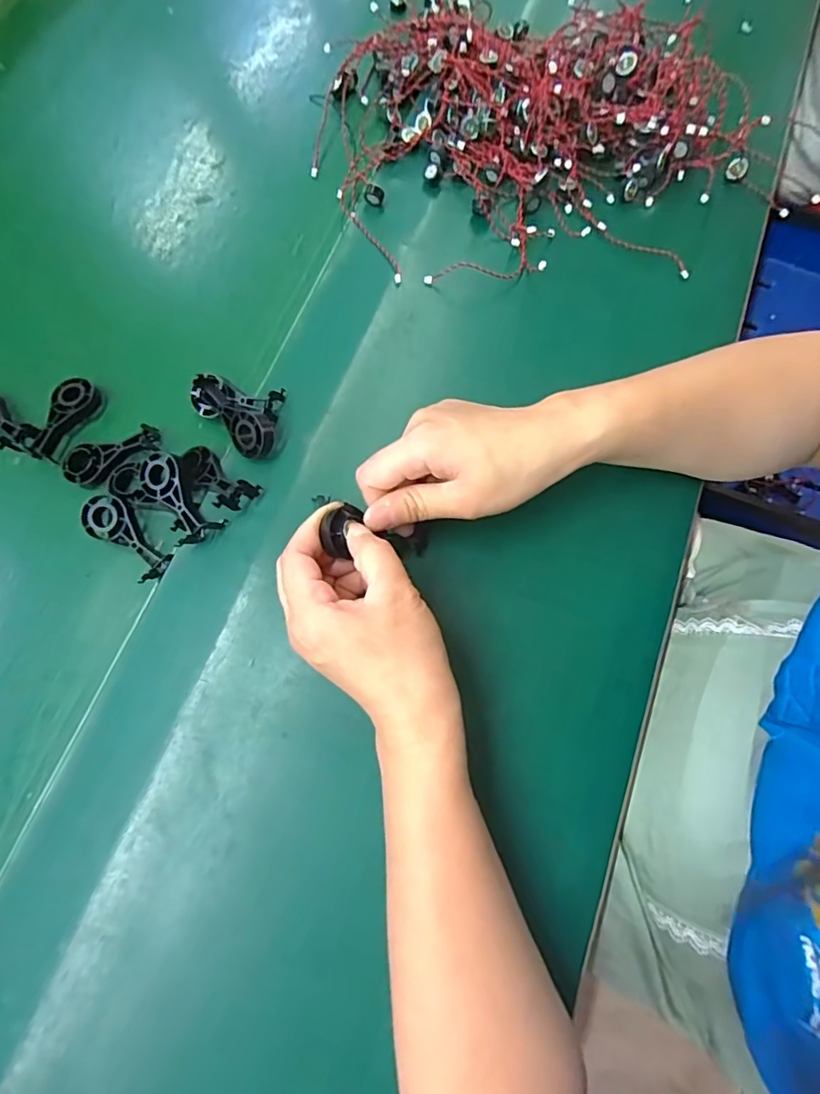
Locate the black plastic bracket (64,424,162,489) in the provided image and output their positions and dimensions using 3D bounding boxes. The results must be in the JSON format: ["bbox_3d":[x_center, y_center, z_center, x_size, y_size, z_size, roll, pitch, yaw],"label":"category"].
[{"bbox_3d":[-0.192,-0.057,0.336,0.060,0.013,0.030,-20,75,-6],"label":"black plastic bracket"}]

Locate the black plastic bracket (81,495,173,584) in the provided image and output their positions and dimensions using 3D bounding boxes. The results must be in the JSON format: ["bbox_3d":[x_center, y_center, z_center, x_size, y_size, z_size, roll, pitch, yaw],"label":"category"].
[{"bbox_3d":[-0.174,-0.005,0.319,0.060,0.020,0.025,40,78,10],"label":"black plastic bracket"}]

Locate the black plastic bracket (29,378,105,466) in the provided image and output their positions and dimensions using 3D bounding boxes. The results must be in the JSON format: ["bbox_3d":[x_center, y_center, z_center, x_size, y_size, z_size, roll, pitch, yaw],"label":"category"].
[{"bbox_3d":[-0.230,-0.085,0.342,0.023,0.016,0.059,19,75,5],"label":"black plastic bracket"}]

